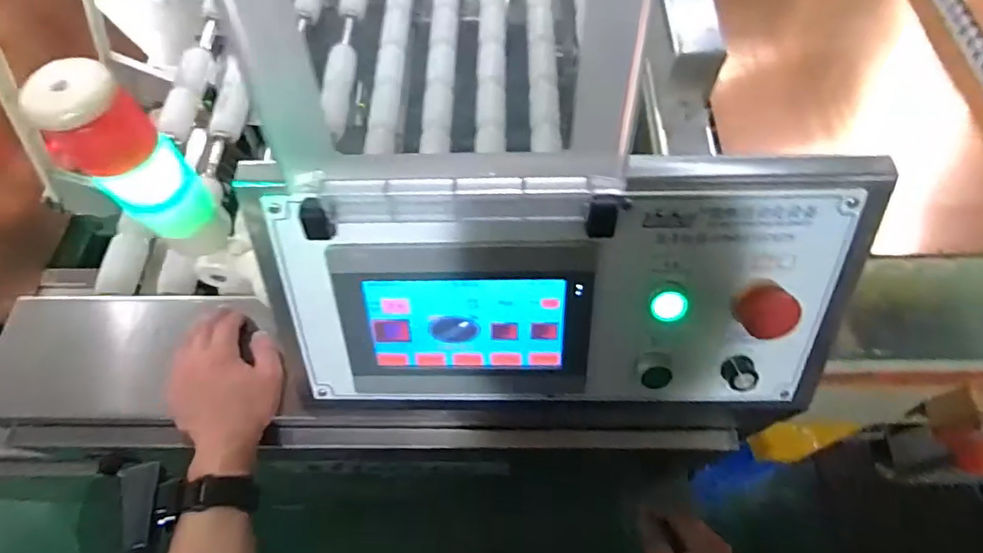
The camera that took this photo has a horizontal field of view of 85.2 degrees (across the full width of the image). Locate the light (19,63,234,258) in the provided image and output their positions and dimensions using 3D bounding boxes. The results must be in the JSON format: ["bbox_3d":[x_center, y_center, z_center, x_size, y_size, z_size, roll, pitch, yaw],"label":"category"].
[{"bbox_3d":[-0.233,-0.073,0.356,0.045,0.139,0.050,41,71,20],"label":"light"}]

